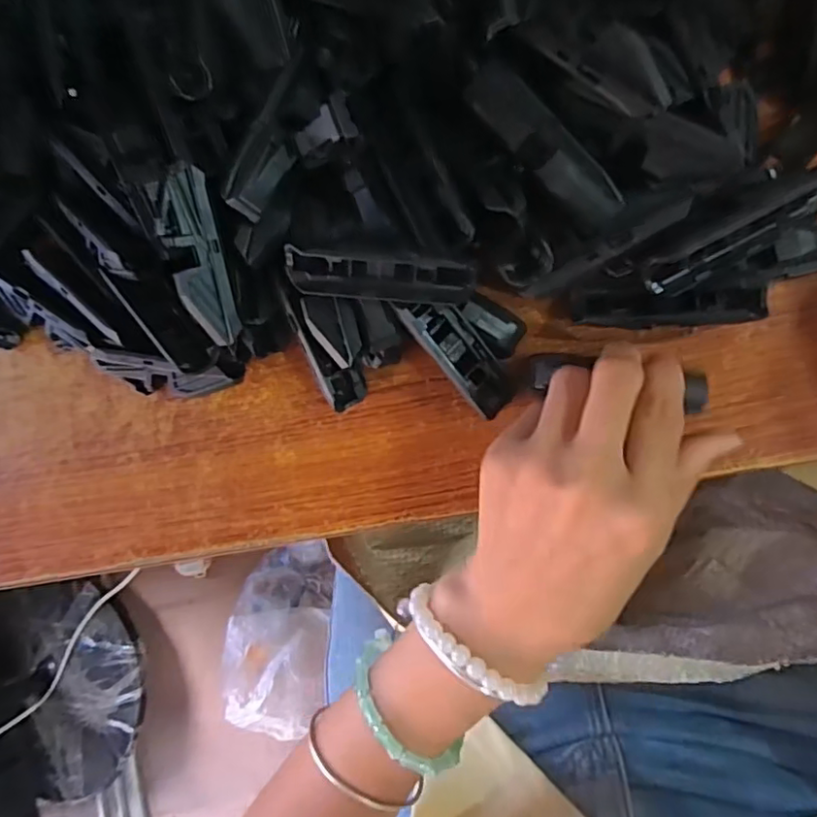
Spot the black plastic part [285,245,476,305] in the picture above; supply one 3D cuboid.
[{"bbox_3d":[-0.011,-0.051,0.232,0.072,0.016,0.016,6,91,9],"label":"black plastic part"}]

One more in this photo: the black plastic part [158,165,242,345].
[{"bbox_3d":[-0.087,-0.061,0.243,0.021,0.006,0.070,-5,108,9],"label":"black plastic part"}]

